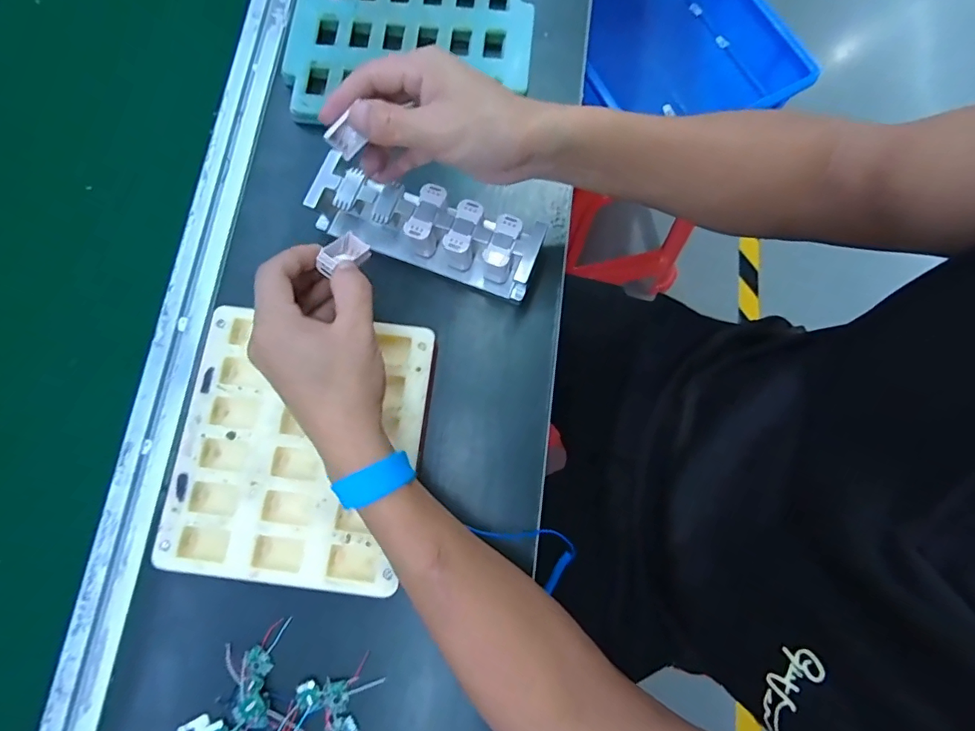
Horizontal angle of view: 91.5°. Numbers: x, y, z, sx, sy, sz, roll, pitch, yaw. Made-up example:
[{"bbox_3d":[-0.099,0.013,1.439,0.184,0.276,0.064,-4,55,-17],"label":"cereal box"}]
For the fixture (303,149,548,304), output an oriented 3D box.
[{"bbox_3d":[-0.050,-0.112,0.397,0.185,0.052,0.054,20,78,6],"label":"fixture"}]

